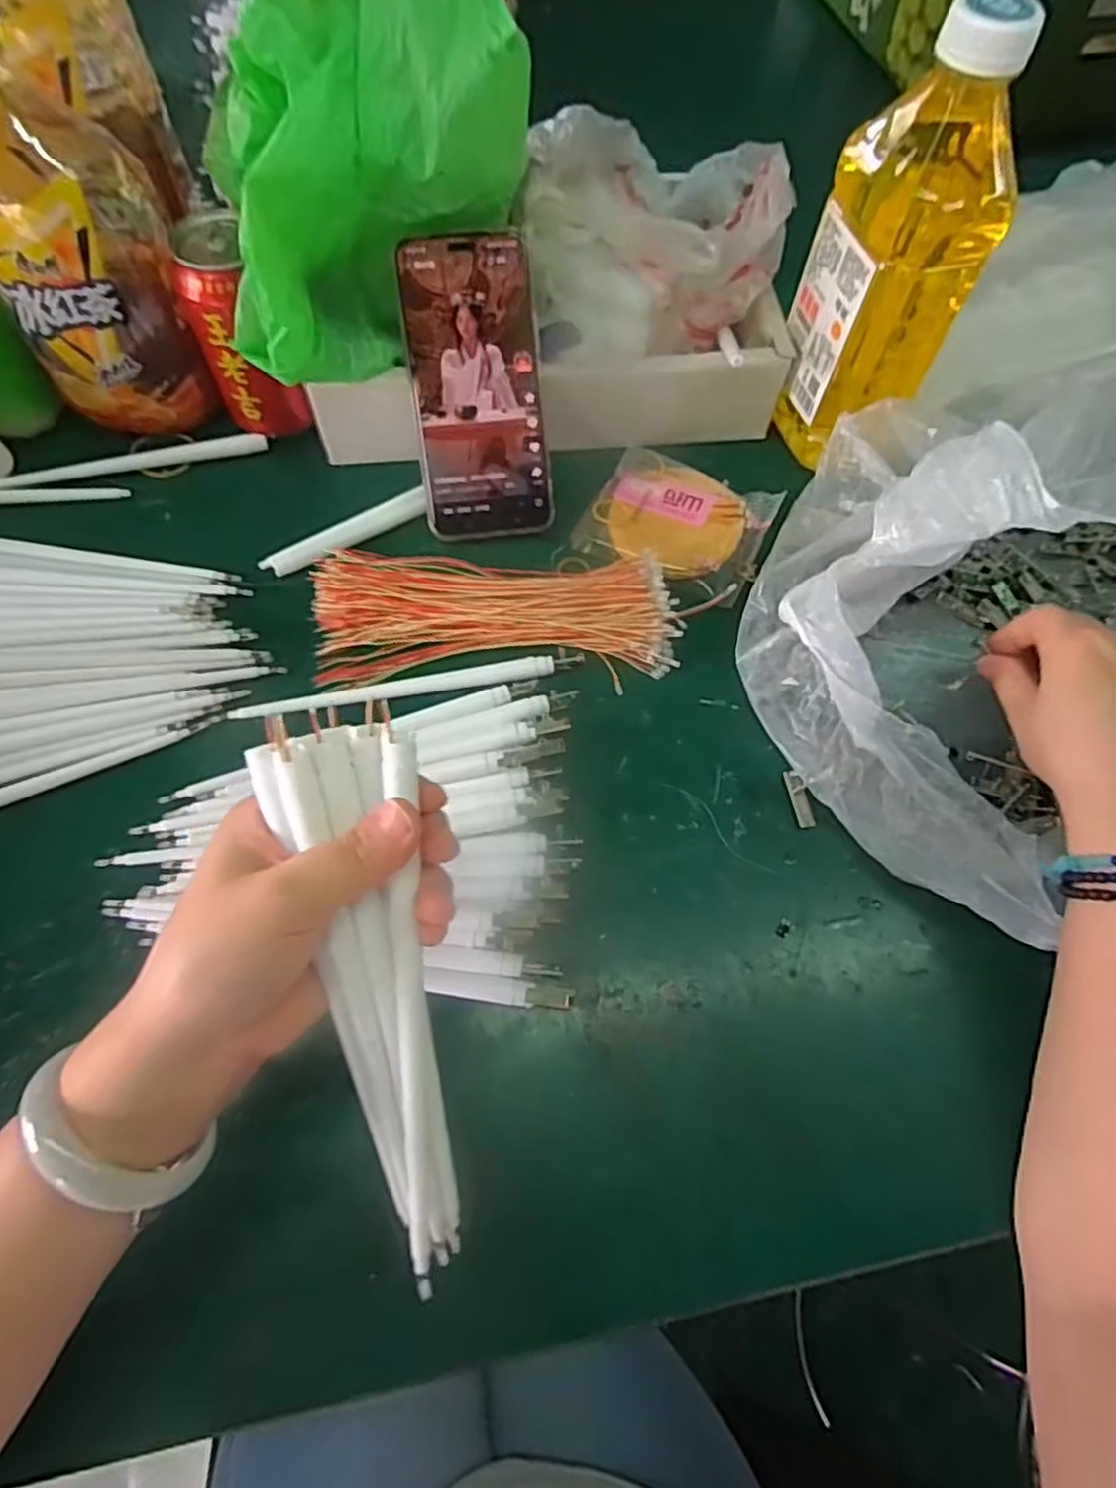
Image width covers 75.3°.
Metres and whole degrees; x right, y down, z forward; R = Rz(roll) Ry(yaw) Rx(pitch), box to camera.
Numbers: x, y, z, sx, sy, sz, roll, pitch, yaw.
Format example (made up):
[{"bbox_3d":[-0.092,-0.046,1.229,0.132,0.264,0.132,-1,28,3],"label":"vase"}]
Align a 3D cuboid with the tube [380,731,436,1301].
[{"bbox_3d":[-0.049,0.090,0.243,0.012,0.011,0.186,-3,94,-4],"label":"tube"}]

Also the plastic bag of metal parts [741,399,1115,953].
[{"bbox_3d":[0.263,-0.057,0.379,0.295,0.109,0.294,3,64,-1],"label":"plastic bag of metal parts"}]

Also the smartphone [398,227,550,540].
[{"bbox_3d":[-0.047,-0.206,0.427,0.076,0.158,0.007,-8,21,-6],"label":"smartphone"}]

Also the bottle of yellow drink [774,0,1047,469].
[{"bbox_3d":[0.186,-0.268,0.405,0.066,0.206,0.083,-12,65,-8],"label":"bottle of yellow drink"}]

